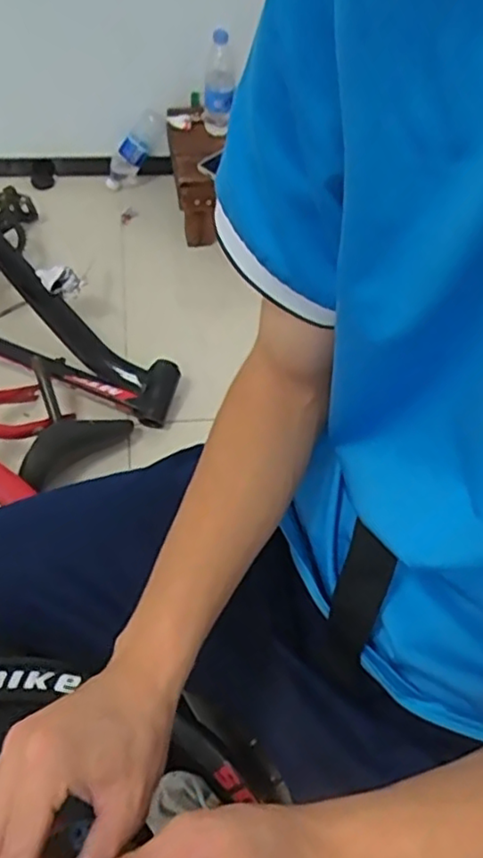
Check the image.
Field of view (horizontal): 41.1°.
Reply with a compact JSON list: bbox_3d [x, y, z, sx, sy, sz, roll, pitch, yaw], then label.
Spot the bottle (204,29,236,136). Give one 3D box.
[{"bbox_3d":[-0.053,-0.737,1.381,0.070,0.197,0.076,11,26,4],"label":"bottle"}]

